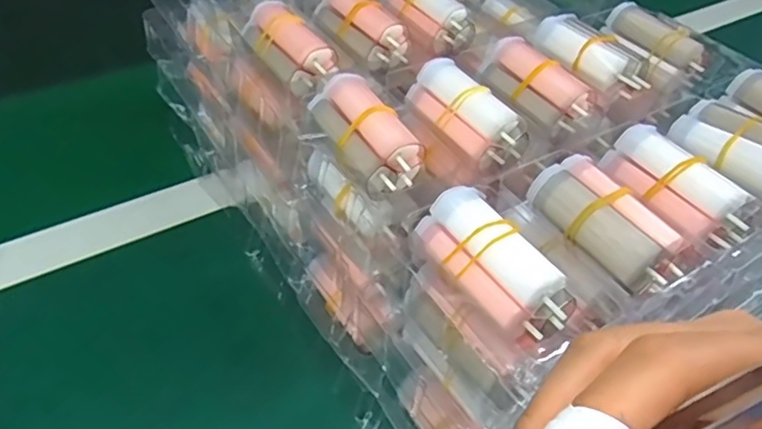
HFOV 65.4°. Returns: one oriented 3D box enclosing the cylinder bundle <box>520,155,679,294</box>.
[{"bbox_3d":[0.097,0.002,0.255,0.029,0.016,0.065,-22,52,-25],"label":"cylinder bundle"}]

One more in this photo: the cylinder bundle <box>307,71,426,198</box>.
[{"bbox_3d":[-0.007,-0.041,0.292,0.032,0.025,0.064,-20,51,-24],"label":"cylinder bundle"}]

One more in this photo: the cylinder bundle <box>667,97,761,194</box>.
[{"bbox_3d":[0.177,-0.033,0.287,0.027,0.022,0.067,-24,52,-26],"label":"cylinder bundle"}]

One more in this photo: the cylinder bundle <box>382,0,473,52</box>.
[{"bbox_3d":[0.029,-0.137,0.394,0.028,0.028,0.068,-26,53,-28],"label":"cylinder bundle"}]

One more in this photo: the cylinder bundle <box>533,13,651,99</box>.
[{"bbox_3d":[0.125,-0.097,0.356,0.030,0.020,0.071,-22,51,-25],"label":"cylinder bundle"}]

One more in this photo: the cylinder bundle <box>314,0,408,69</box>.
[{"bbox_3d":[-0.014,-0.118,0.367,0.029,0.023,0.066,-32,56,-31],"label":"cylinder bundle"}]

